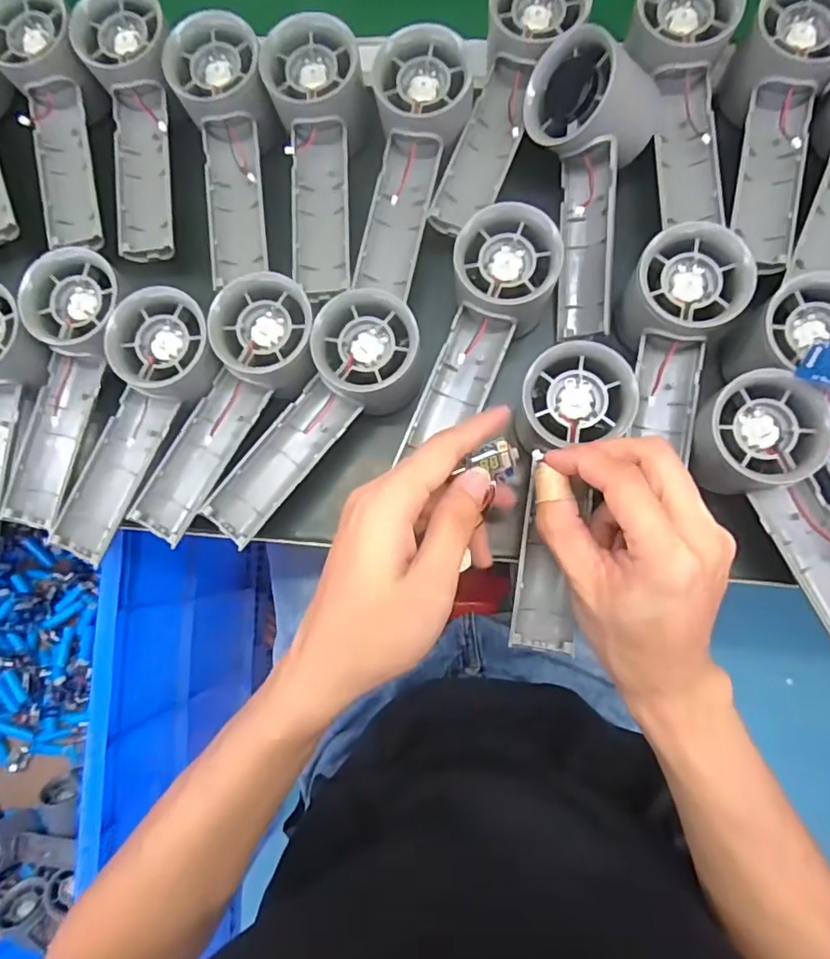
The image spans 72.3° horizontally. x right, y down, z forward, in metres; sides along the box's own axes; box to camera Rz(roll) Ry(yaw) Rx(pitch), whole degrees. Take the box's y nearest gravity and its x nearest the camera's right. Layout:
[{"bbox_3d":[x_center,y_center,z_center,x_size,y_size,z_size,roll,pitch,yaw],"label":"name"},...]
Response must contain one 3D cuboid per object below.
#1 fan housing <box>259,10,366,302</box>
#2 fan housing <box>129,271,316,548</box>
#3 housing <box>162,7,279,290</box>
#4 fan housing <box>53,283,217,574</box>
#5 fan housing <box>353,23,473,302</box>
[{"bbox_3d":[-0.057,-0.188,0.342,0.053,0.034,0.151,-1,95,4],"label":"fan housing"},{"bbox_3d":[-0.107,-0.038,0.323,0.058,0.029,0.157,32,99,7],"label":"fan housing"},{"bbox_3d":[-0.113,-0.196,0.348,0.056,0.031,0.148,-5,95,3],"label":"housing"},{"bbox_3d":[-0.161,-0.028,0.325,0.056,0.026,0.158,26,97,7],"label":"fan housing"},{"bbox_3d":[-0.004,-0.180,0.333,0.051,0.027,0.141,12,96,6],"label":"fan housing"}]

